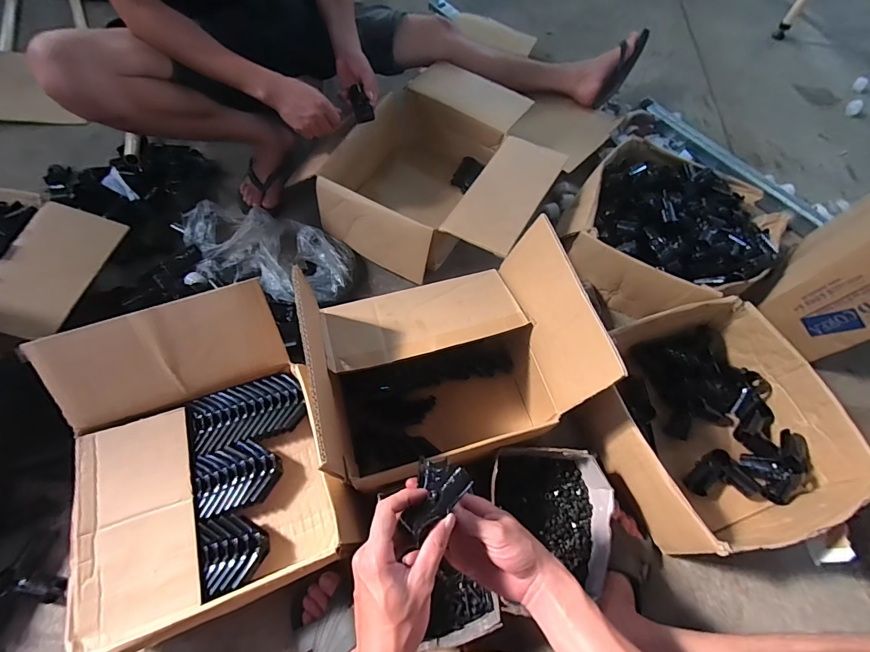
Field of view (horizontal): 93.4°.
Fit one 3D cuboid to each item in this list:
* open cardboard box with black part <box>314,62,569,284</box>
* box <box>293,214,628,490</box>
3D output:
[{"bbox_3d":[0.032,-0.332,0.895,0.416,0.187,0.485,30,66,12],"label":"open cardboard box with black part"},{"bbox_3d":[0.018,0.053,0.634,0.366,0.264,0.275,-14,66,-8],"label":"box"}]

